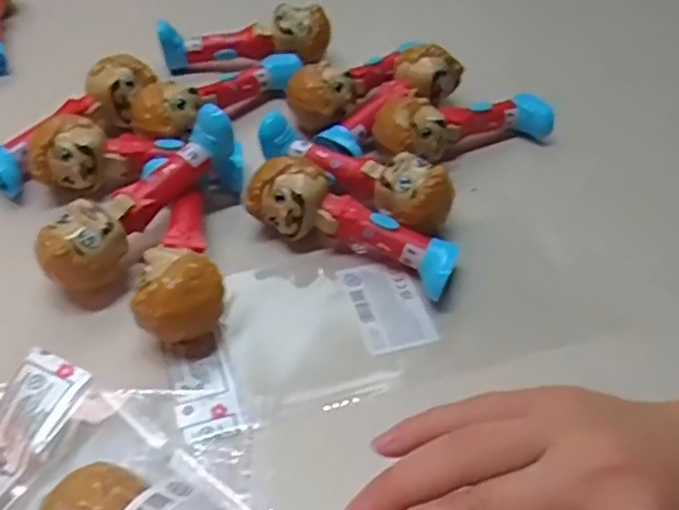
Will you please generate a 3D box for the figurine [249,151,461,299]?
[{"bbox_3d":[0.008,-0.016,0.385,0.119,0.041,0.033,21,49,15],"label":"figurine"}]

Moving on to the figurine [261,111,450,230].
[{"bbox_3d":[0.008,-0.053,0.410,0.124,0.035,0.030,29,51,22],"label":"figurine"}]

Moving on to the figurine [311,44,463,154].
[{"bbox_3d":[0.033,-0.101,0.456,0.042,0.035,0.112,31,52,24],"label":"figurine"}]

